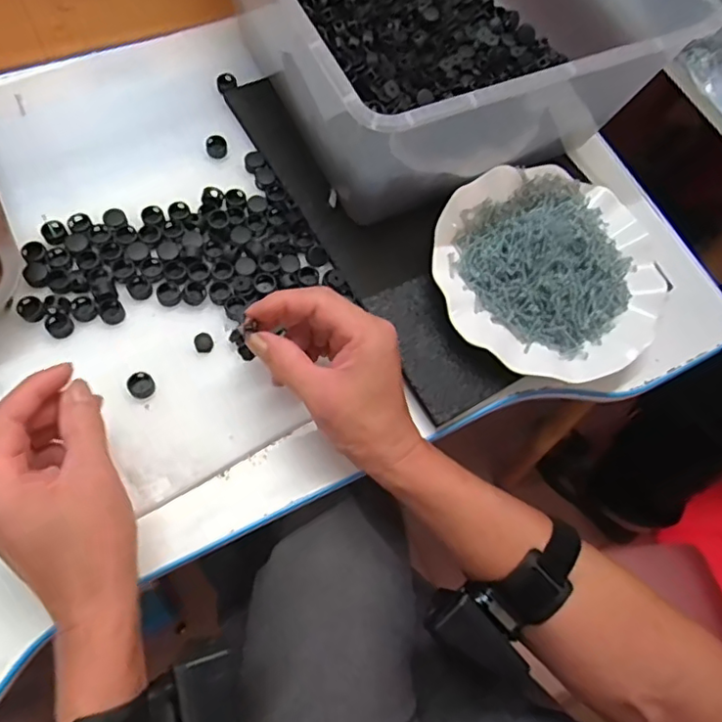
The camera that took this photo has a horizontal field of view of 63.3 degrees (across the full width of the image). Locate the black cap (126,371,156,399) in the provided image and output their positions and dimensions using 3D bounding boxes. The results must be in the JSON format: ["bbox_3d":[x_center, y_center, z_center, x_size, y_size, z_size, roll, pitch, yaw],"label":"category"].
[{"bbox_3d":[-0.152,0.016,0.404,0.017,0.007,0.018,3,68,-7],"label":"black cap"}]

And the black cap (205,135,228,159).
[{"bbox_3d":[-0.120,-0.178,0.484,0.017,0.009,0.016,3,68,-7],"label":"black cap"}]

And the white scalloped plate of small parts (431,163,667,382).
[{"bbox_3d":[0.147,-0.073,0.452,0.175,0.035,0.175,3,68,-7],"label":"white scalloped plate of small parts"}]

